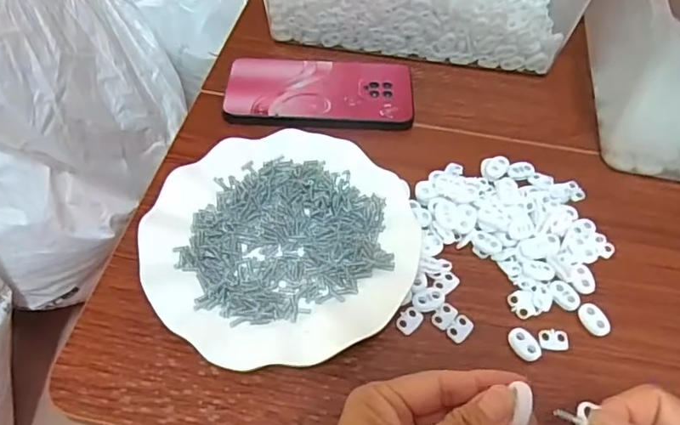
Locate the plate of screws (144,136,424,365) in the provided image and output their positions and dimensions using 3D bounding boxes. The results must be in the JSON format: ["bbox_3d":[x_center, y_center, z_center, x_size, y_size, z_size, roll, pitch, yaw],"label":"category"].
[{"bbox_3d":[-0.041,0.017,0.378,0.178,0.019,0.180,1,54,-1],"label":"plate of screws"}]

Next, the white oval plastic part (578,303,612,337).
[{"bbox_3d":[0.170,0.071,0.358,0.015,0.006,0.022,-7,55,-7],"label":"white oval plastic part"}]

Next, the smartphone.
[{"bbox_3d":[-0.018,-0.109,0.483,0.162,0.015,0.078,1,54,-1],"label":"smartphone"}]

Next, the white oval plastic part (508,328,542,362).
[{"bbox_3d":[0.119,0.085,0.346,0.015,0.005,0.023,-27,59,-19],"label":"white oval plastic part"}]

